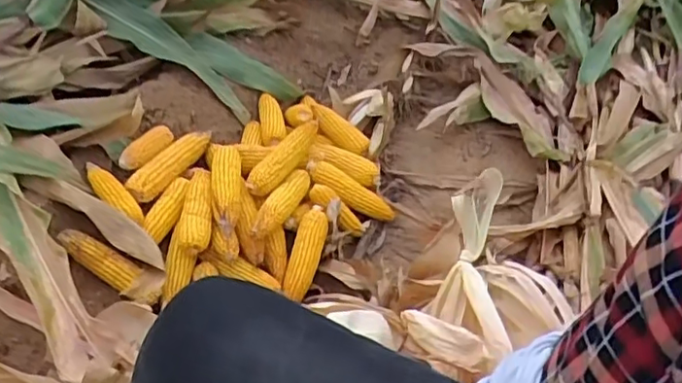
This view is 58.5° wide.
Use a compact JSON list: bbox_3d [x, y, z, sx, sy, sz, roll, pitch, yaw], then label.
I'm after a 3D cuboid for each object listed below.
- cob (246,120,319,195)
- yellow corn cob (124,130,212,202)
[{"bbox_3d":[-0.107,-0.078,1.191,0.054,0.061,0.208,27,56,23],"label":"cob"},{"bbox_3d":[-0.325,-0.050,1.175,0.042,0.043,0.217,23,42,19],"label":"yellow corn cob"}]

